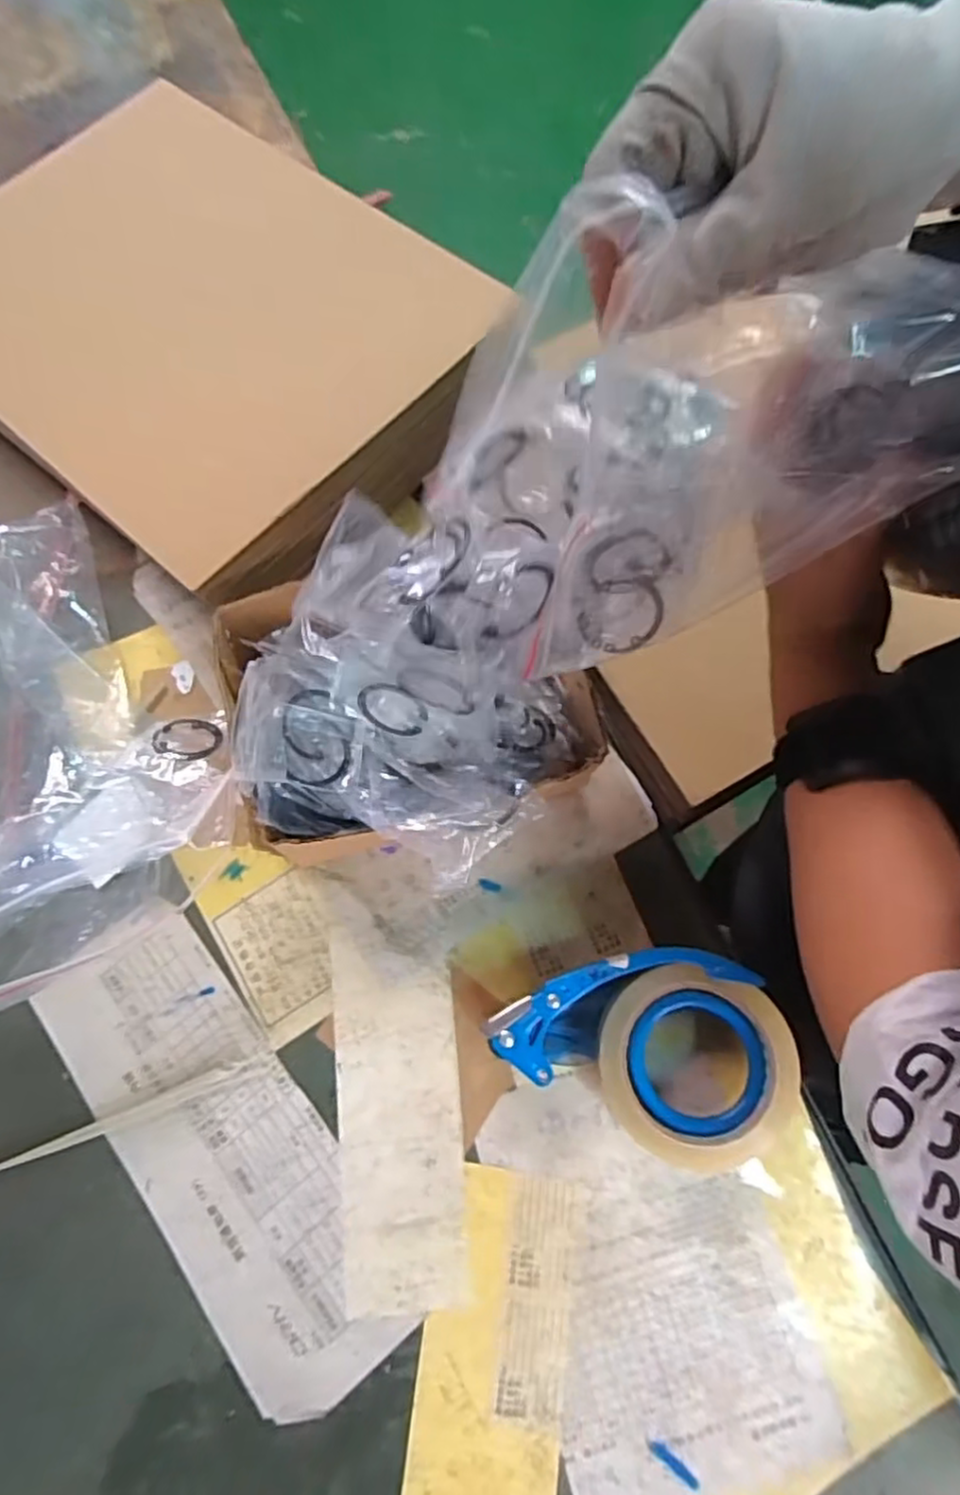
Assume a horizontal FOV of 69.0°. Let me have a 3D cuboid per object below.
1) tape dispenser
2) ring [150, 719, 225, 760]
[{"bbox_3d":[0.094,0.162,0.406,0.153,0.059,0.106,28,74,9],"label":"tape dispenser"},{"bbox_3d":[-0.192,-0.006,0.459,0.044,0.004,0.042,7,37,-5],"label":"ring"}]

